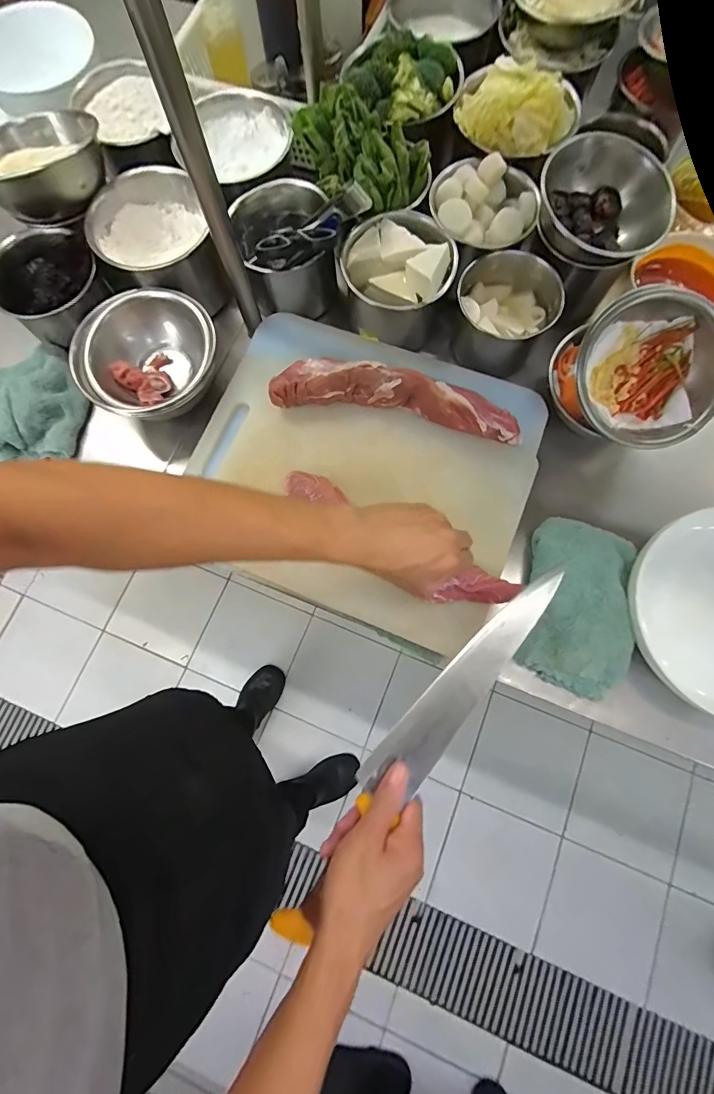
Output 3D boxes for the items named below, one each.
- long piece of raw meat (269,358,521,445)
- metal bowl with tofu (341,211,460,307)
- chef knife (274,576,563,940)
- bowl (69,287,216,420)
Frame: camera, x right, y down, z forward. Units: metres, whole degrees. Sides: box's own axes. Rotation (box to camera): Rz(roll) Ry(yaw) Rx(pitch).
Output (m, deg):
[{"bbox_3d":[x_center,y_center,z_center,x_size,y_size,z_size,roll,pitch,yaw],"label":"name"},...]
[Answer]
[{"bbox_3d":[0.049,-0.178,0.493,0.285,0.046,0.056,8,77,3],"label":"long piece of raw meat"},{"bbox_3d":[0.051,-0.343,0.504,0.131,0.054,0.095,33,79,8],"label":"metal bowl with tofu"},{"bbox_3d":[0.061,0.177,0.388,0.045,0.024,0.394,39,84,10],"label":"chef knife"},{"bbox_3d":[-0.259,-0.232,0.534,0.153,0.076,0.162,0,76,1],"label":"bowl"}]

